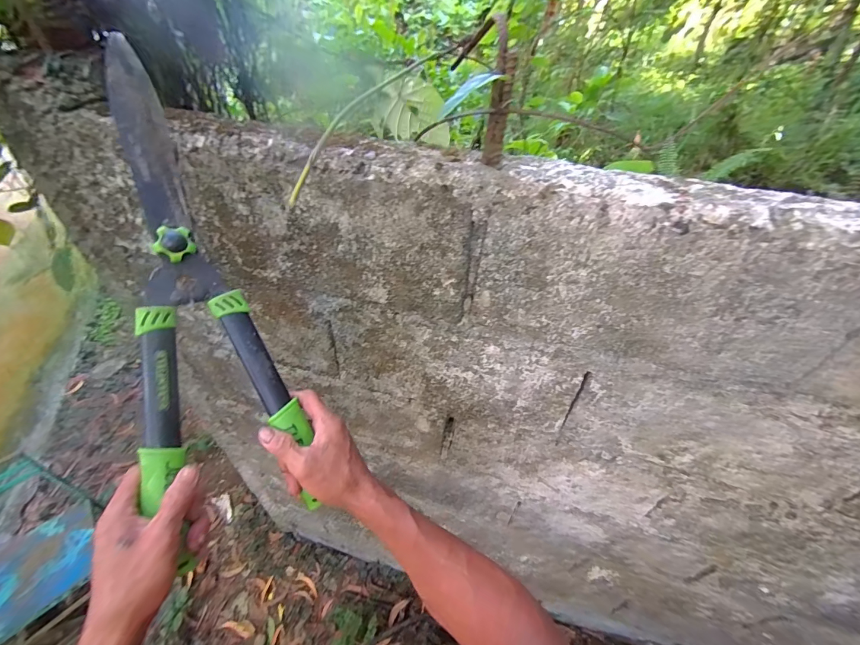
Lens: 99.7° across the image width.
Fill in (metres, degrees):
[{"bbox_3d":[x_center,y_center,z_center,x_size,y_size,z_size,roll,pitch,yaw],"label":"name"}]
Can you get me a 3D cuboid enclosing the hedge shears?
[{"bbox_3d":[-0.243,-0.023,0.376,0.141,0.503,0.059,-12,5,-15],"label":"hedge shears"}]

